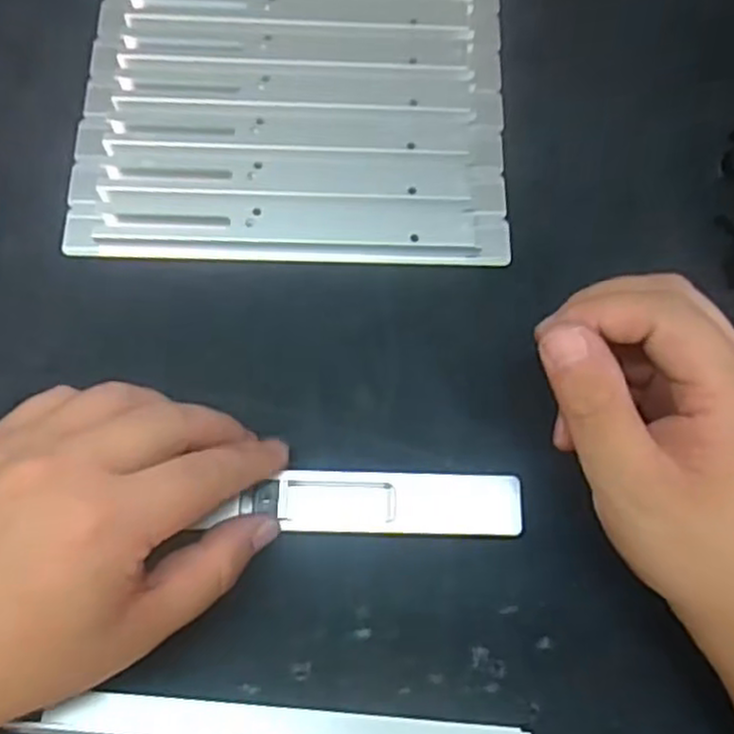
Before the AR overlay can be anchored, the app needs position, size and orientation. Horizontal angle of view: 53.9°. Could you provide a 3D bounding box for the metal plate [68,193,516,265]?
[{"bbox_3d":[-0.038,-0.066,0.354,0.215,0.014,0.031,2,73,-2],"label":"metal plate"}]

